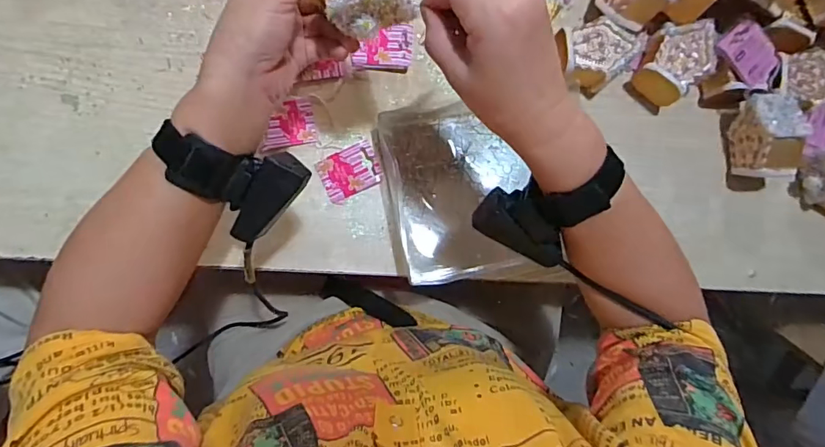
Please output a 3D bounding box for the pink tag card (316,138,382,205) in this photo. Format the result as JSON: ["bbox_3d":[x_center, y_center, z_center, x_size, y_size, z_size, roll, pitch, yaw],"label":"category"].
[{"bbox_3d":[-0.064,-0.052,0.486,0.058,0.004,0.046,-27,89,-7],"label":"pink tag card"}]

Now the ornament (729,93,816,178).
[{"bbox_3d":[0.377,-0.093,0.509,0.047,0.062,0.085,-4,87,-6],"label":"ornament"}]

